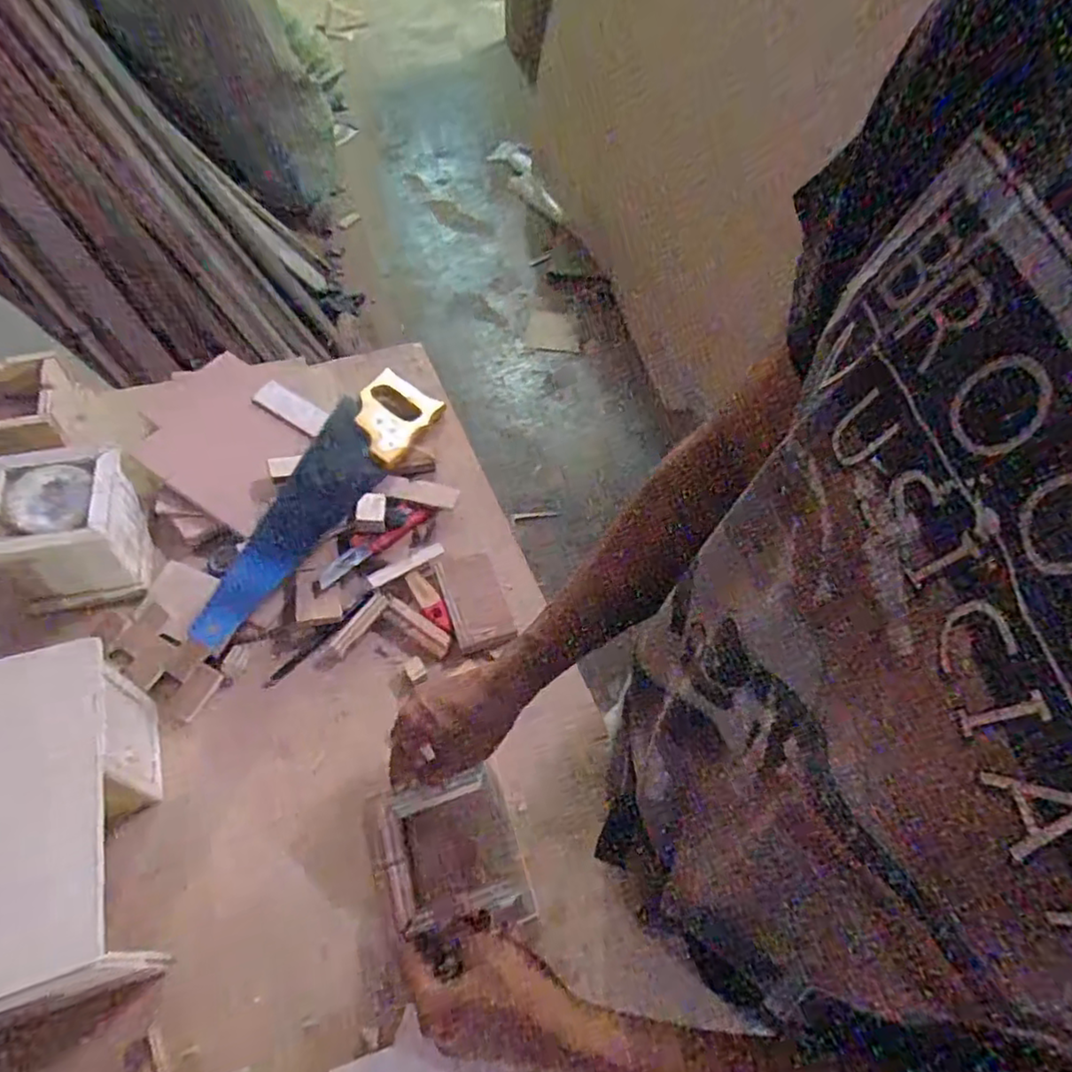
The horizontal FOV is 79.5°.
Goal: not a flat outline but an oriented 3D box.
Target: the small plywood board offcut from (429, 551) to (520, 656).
[{"bbox_3d":[-0.063,0.066,0.663,0.059,0.013,0.109,-16,59,-13],"label":"small plywood board offcut"}]

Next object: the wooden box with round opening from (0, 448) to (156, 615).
[{"bbox_3d":[-0.445,-0.010,0.613,0.119,0.093,0.119,-13,59,-11],"label":"wooden box with round opening"}]

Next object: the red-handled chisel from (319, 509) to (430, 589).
[{"bbox_3d":[-0.169,0.010,0.678,0.135,0.010,0.018,-36,66,-23],"label":"red-handled chisel"}]

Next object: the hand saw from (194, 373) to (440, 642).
[{"bbox_3d":[-0.233,-0.049,0.693,0.092,0.038,0.390,23,59,12],"label":"hand saw"}]

